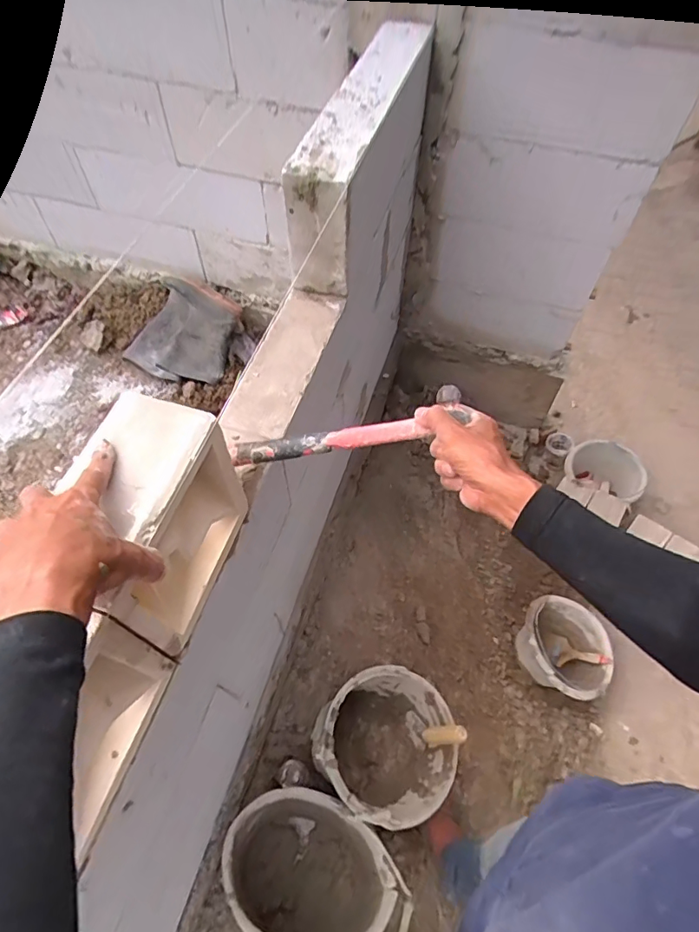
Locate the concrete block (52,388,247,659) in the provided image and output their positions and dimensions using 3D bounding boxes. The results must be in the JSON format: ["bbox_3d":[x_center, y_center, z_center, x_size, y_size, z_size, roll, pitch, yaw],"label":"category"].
[{"bbox_3d":[-0.193,0.068,0.514,0.080,0.188,0.190,16,59,8],"label":"concrete block"}]

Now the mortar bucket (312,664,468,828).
[{"bbox_3d":[0.088,0.615,1.119,0.283,0.286,0.277,0,58,-1],"label":"mortar bucket"}]

